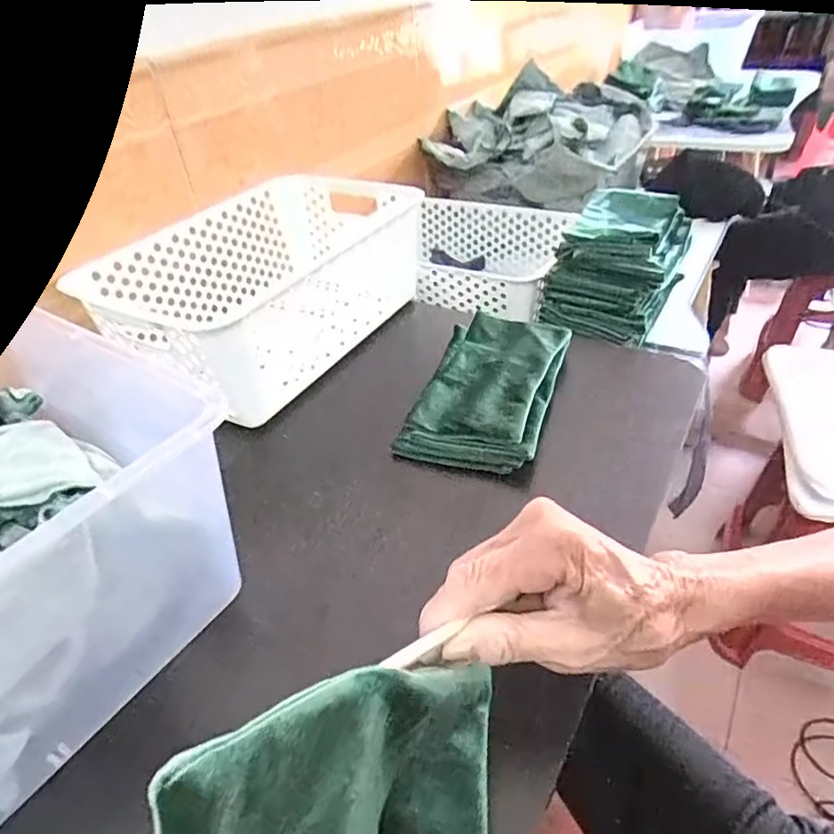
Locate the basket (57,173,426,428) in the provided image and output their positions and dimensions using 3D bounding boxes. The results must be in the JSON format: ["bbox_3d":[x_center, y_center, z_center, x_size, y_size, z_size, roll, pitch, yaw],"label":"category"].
[{"bbox_3d":[-0.141,-0.133,0.567,0.197,0.116,0.303,18,45,25],"label":"basket"}]

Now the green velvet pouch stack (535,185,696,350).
[{"bbox_3d":[0.229,-0.177,0.643,0.120,0.105,0.171,19,45,27],"label":"green velvet pouch stack"}]

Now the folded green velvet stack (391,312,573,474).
[{"bbox_3d":[0.060,-0.028,0.476,0.105,0.027,0.171,10,42,19],"label":"folded green velvet stack"}]

